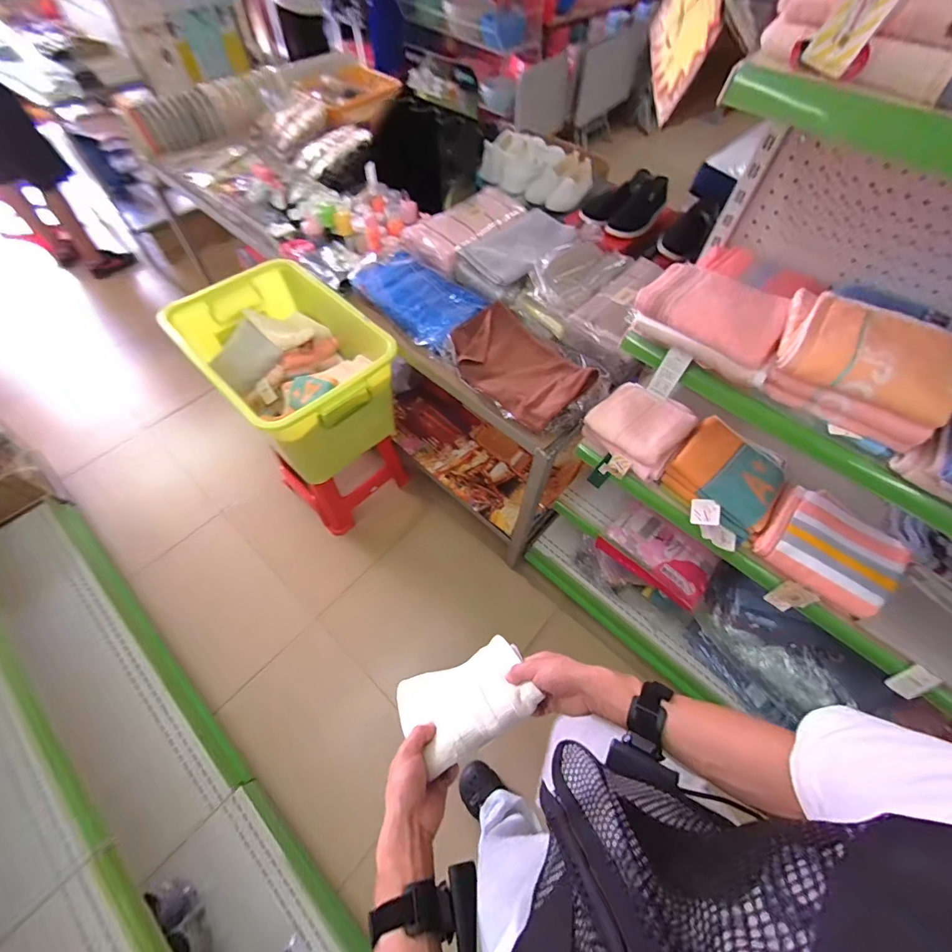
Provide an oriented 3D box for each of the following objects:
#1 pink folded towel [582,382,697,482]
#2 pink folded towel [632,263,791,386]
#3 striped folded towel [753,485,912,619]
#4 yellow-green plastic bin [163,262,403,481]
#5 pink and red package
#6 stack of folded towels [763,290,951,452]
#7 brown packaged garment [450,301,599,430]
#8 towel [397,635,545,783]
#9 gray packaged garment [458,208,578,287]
[{"bbox_3d":[0.358,-0.116,0.902,0.193,0.090,0.171,40,65,21],"label":"pink folded towel"},{"bbox_3d":[0.353,-0.243,0.616,0.200,0.065,0.155,32,62,17],"label":"pink folded towel"},{"bbox_3d":[0.653,0.130,0.755,0.205,0.054,0.172,37,64,19],"label":"striped folded towel"},{"bbox_3d":[-0.484,-0.276,1.166,0.517,0.371,0.407,39,65,21],"label":"yellow-green plastic bin"},{"bbox_3d":[0.478,0.209,1.085,0.275,0.071,0.143,39,64,20],"label":"pink and red package"},{"bbox_3d":[0.511,-0.150,0.549,0.215,0.089,0.151,33,63,18],"label":"stack of folded towels"},{"bbox_3d":[0.095,-0.268,0.973,0.223,0.048,0.330,-36,65,-22],"label":"brown packaged garment"},{"bbox_3d":[-0.016,0.300,0.565,0.179,0.021,0.148,-27,22,-7],"label":"towel"},{"bbox_3d":[0.122,-0.617,1.123,0.188,0.065,0.318,35,63,19],"label":"gray packaged garment"}]

